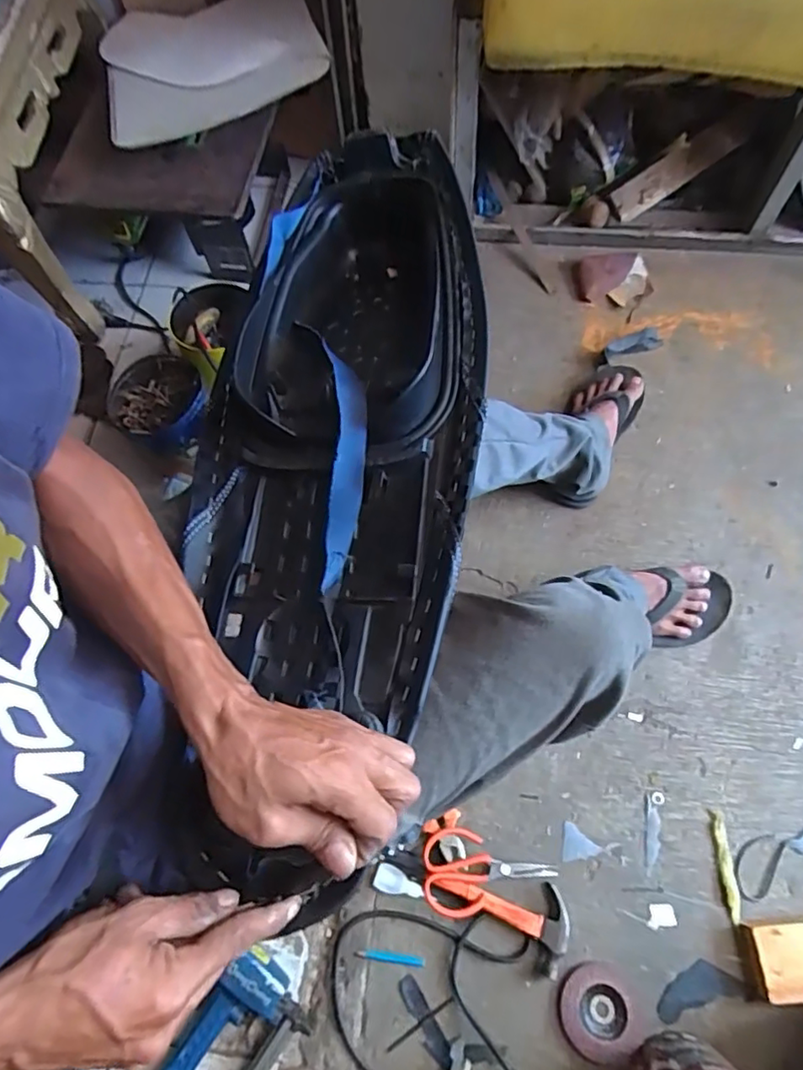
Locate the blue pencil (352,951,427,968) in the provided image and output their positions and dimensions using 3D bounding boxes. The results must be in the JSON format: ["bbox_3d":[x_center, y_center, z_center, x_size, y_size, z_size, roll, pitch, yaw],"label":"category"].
[{"bbox_3d":[-0.014,0.541,0.755,0.088,0.004,0.011,5,67,3],"label":"blue pencil"}]

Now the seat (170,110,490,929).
[{"bbox_3d":[-0.057,-0.081,0.536,0.240,0.098,0.697,4,69,3],"label":"seat"}]

